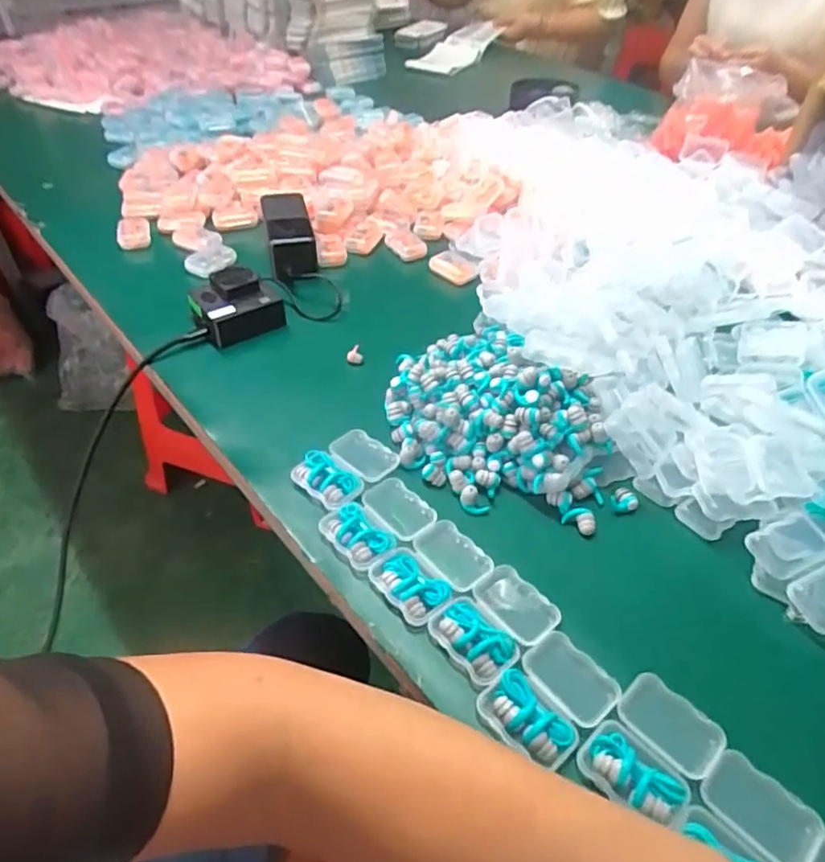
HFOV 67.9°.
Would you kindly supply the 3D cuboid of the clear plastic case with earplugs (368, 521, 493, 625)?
[{"bbox_3d":[0.013,0.095,0.424,0.073,0.014,0.054,-29,52,-28],"label":"clear plastic case with earplugs"}]

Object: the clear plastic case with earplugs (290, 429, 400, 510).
[{"bbox_3d":[-0.053,0.027,0.489,0.054,0.014,0.074,33,52,27],"label":"clear plastic case with earplugs"}]

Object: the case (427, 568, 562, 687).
[{"bbox_3d":[0.054,0.123,0.396,0.073,0.012,0.055,-29,53,-28],"label":"case"}]

